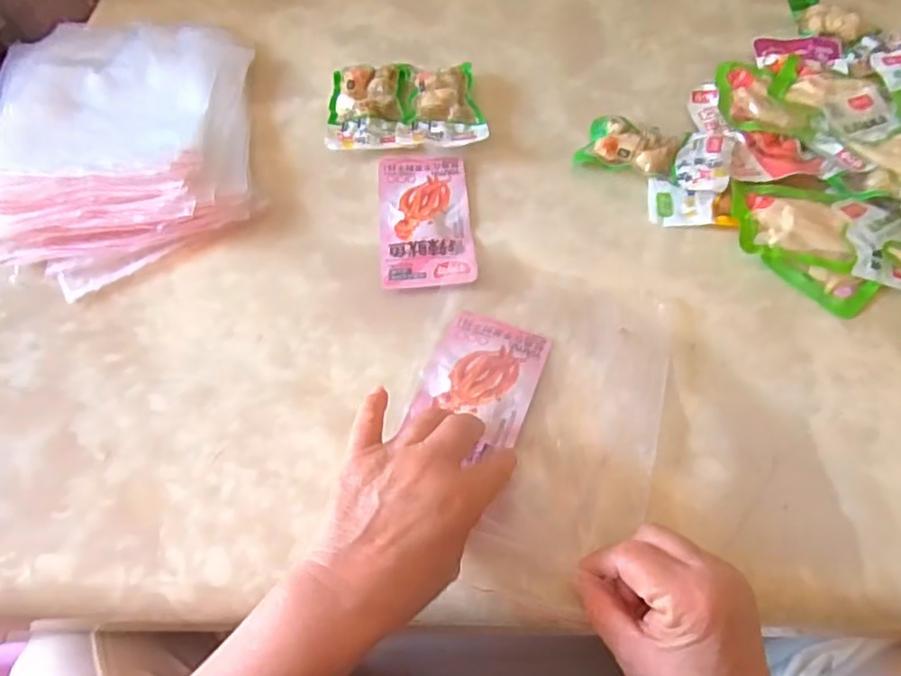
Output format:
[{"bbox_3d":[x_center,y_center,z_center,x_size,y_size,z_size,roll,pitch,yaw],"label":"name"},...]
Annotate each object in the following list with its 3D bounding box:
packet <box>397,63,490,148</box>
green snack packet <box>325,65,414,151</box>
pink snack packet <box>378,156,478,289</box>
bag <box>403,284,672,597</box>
[{"bbox_3d":[-0.009,-0.214,0.584,0.078,0.025,0.099,-2,58,-1],"label":"packet"},{"bbox_3d":[-0.074,-0.211,0.586,0.075,0.024,0.102,-2,58,-1],"label":"green snack packet"},{"bbox_3d":[-0.021,-0.100,0.521,0.073,0.005,0.139,-4,58,-2],"label":"pink snack packet"},{"bbox_3d":[0.057,0.048,0.425,0.159,0.008,0.222,15,57,9],"label":"bag"}]

